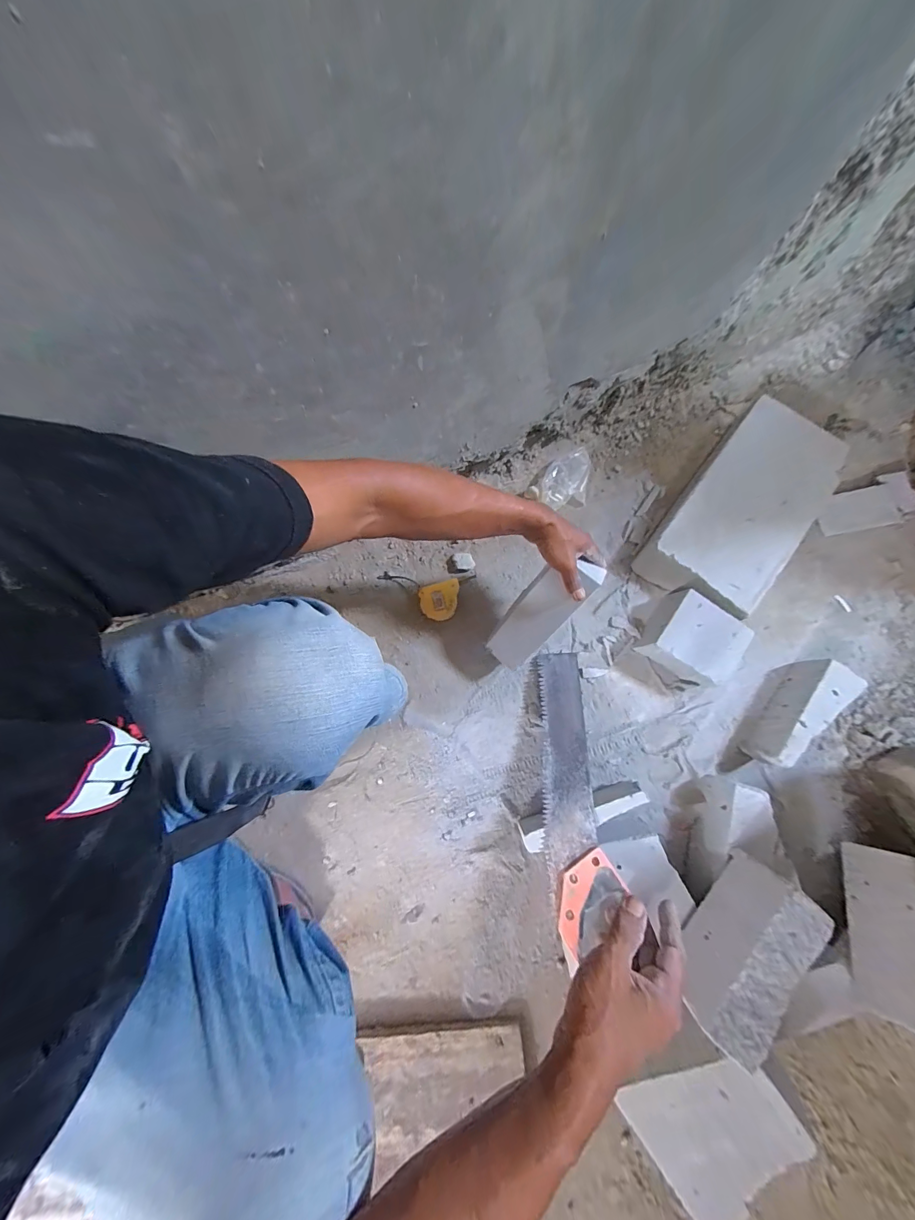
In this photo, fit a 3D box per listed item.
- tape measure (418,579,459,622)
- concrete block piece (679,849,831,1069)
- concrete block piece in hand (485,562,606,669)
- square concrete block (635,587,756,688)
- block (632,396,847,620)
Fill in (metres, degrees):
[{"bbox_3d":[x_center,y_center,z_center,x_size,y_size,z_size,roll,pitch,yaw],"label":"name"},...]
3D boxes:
[{"bbox_3d":[-0.030,-0.016,0.697,0.073,0.034,0.069,0,79,-1],"label":"tape measure"},{"bbox_3d":[0.372,0.437,0.492,0.084,0.082,0.195,41,80,8],"label":"concrete block piece"},{"bbox_3d":[0.128,0.002,0.587,0.077,0.055,0.208,44,123,7],"label":"concrete block piece in hand"},{"bbox_3d":[0.403,0.056,0.667,0.133,0.073,0.133,37,81,6],"label":"square concrete block"},{"bbox_3d":[0.521,-0.184,0.707,0.205,0.099,0.388,35,79,7],"label":"block"}]

